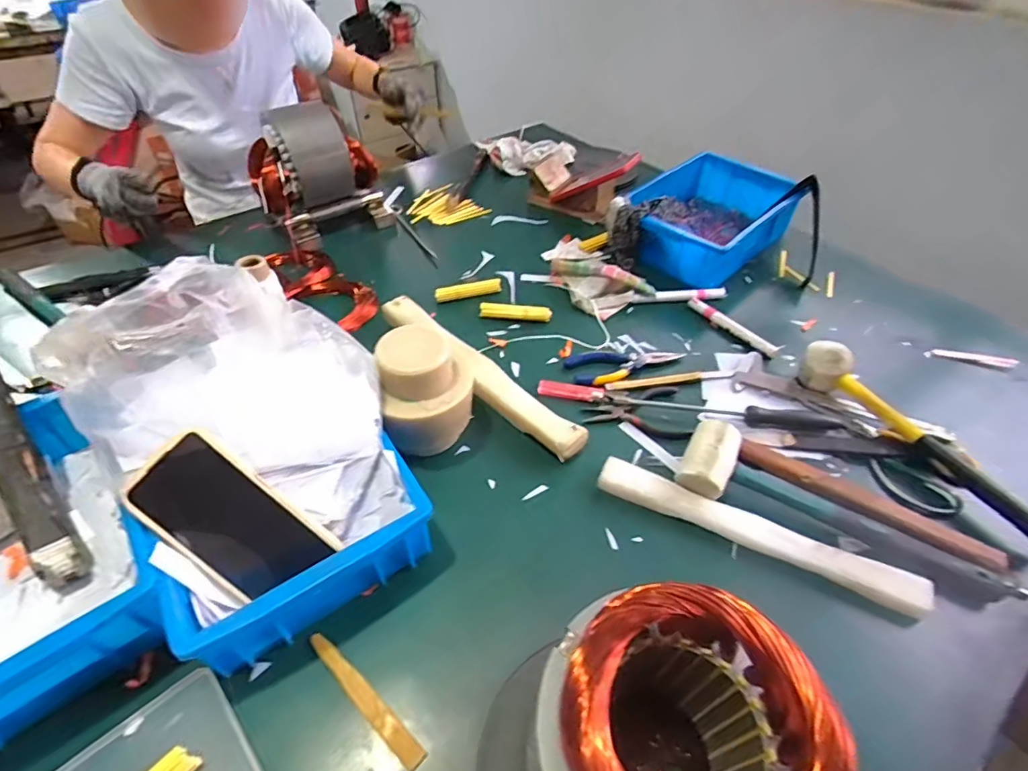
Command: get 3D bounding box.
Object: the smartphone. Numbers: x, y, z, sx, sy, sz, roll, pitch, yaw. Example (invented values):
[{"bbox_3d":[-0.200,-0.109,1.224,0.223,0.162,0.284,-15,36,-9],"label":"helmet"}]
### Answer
[{"bbox_3d":[-0.227,0.108,0.407,0.149,0.008,0.076,43,80,-7],"label":"smartphone"}]

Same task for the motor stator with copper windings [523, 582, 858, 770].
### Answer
[{"bbox_3d":[0.086,0.218,0.307,0.121,0.180,0.122,-10,47,-11],"label":"motor stator with copper windings"}]

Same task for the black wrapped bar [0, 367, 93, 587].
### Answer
[{"bbox_3d":[-0.449,0.050,0.452,0.035,0.030,0.293,-32,71,-29],"label":"black wrapped bar"}]

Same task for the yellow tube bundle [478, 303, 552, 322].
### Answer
[{"bbox_3d":[0.003,-0.104,0.729,0.101,0.019,0.018,5,46,4],"label":"yellow tube bundle"}]

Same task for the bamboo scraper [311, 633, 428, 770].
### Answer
[{"bbox_3d":[-0.117,0.242,0.399,0.129,0.005,0.017,33,53,27],"label":"bamboo scraper"}]

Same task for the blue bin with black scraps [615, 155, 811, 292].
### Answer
[{"bbox_3d":[0.319,-0.272,0.860,0.224,0.105,0.296,30,52,25],"label":"blue bin with black scraps"}]

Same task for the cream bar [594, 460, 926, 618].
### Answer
[{"bbox_3d":[0.229,0.141,0.495,0.298,0.025,0.032,20,48,17],"label":"cream bar"}]

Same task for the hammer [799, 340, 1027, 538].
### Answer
[{"bbox_3d":[0.445,0.051,0.555,0.044,0.062,0.287,-26,52,-25],"label":"hammer"}]

